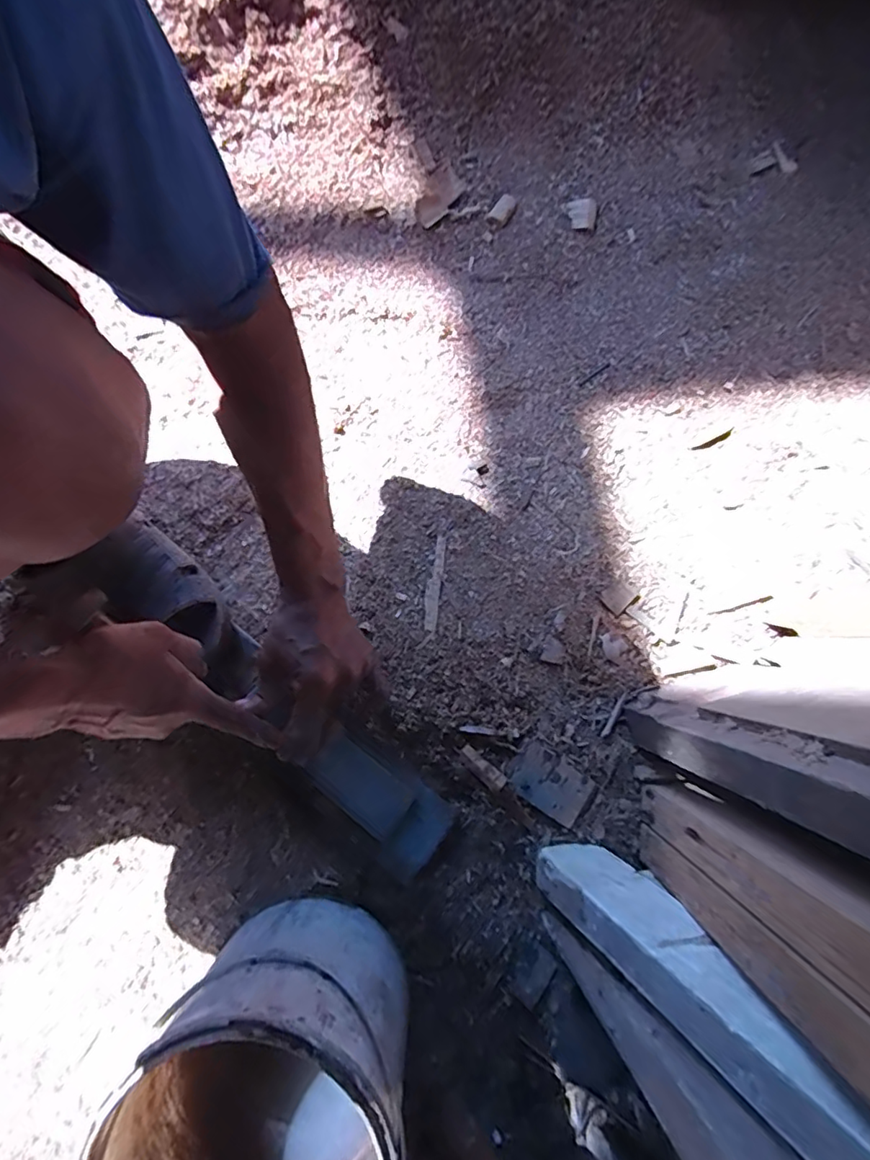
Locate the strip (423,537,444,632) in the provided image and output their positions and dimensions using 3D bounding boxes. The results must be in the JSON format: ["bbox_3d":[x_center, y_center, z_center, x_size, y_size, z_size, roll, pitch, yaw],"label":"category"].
[{"bbox_3d":[-0.001,0.002,0.590,0.014,0.004,0.101,7,76,3],"label":"strip"}]

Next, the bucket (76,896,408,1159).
[{"bbox_3d":[-0.105,0.355,0.385,0.170,0.169,0.185,0,75,0],"label":"bucket"}]

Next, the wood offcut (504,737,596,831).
[{"bbox_3d":[0.108,0.191,0.532,0.078,0.010,0.051,36,79,10],"label":"wood offcut"}]

